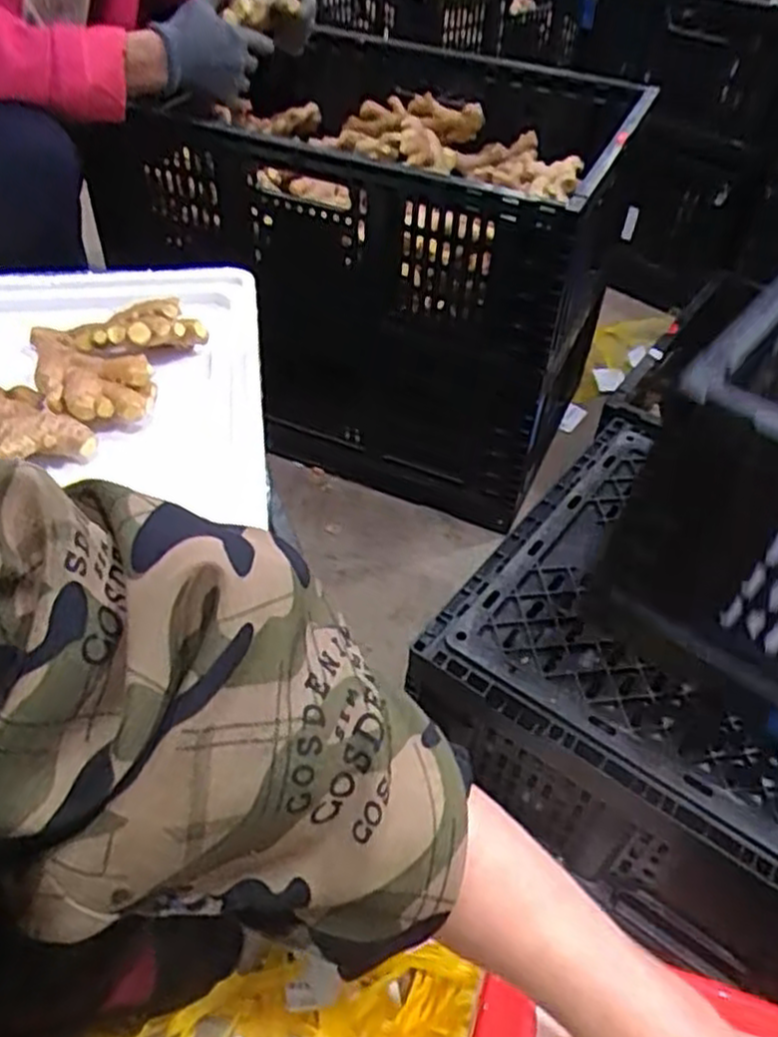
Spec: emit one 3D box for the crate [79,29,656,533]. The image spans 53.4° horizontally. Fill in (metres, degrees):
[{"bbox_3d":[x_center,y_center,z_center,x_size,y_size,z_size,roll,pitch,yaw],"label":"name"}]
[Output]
[{"bbox_3d":[0.014,-0.364,1.085,0.536,0.418,0.435,19,49,15],"label":"crate"}]

